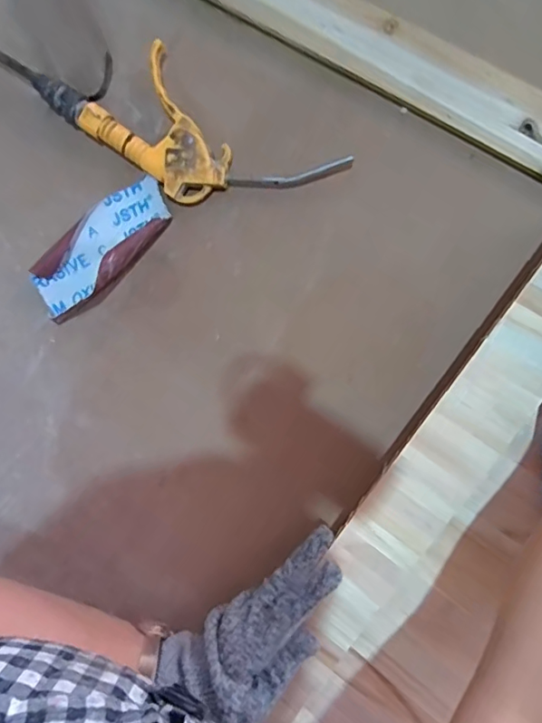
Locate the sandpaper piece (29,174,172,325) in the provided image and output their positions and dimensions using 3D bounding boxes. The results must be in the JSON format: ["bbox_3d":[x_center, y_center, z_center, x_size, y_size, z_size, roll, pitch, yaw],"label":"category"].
[{"bbox_3d":[-0.147,-0.094,0.438,0.141,0.034,0.061,-41,74,8],"label":"sandpaper piece"}]

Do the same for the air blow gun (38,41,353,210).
[{"bbox_3d":[-0.081,-0.184,0.422,0.243,0.031,0.094,35,98,12],"label":"air blow gun"}]

